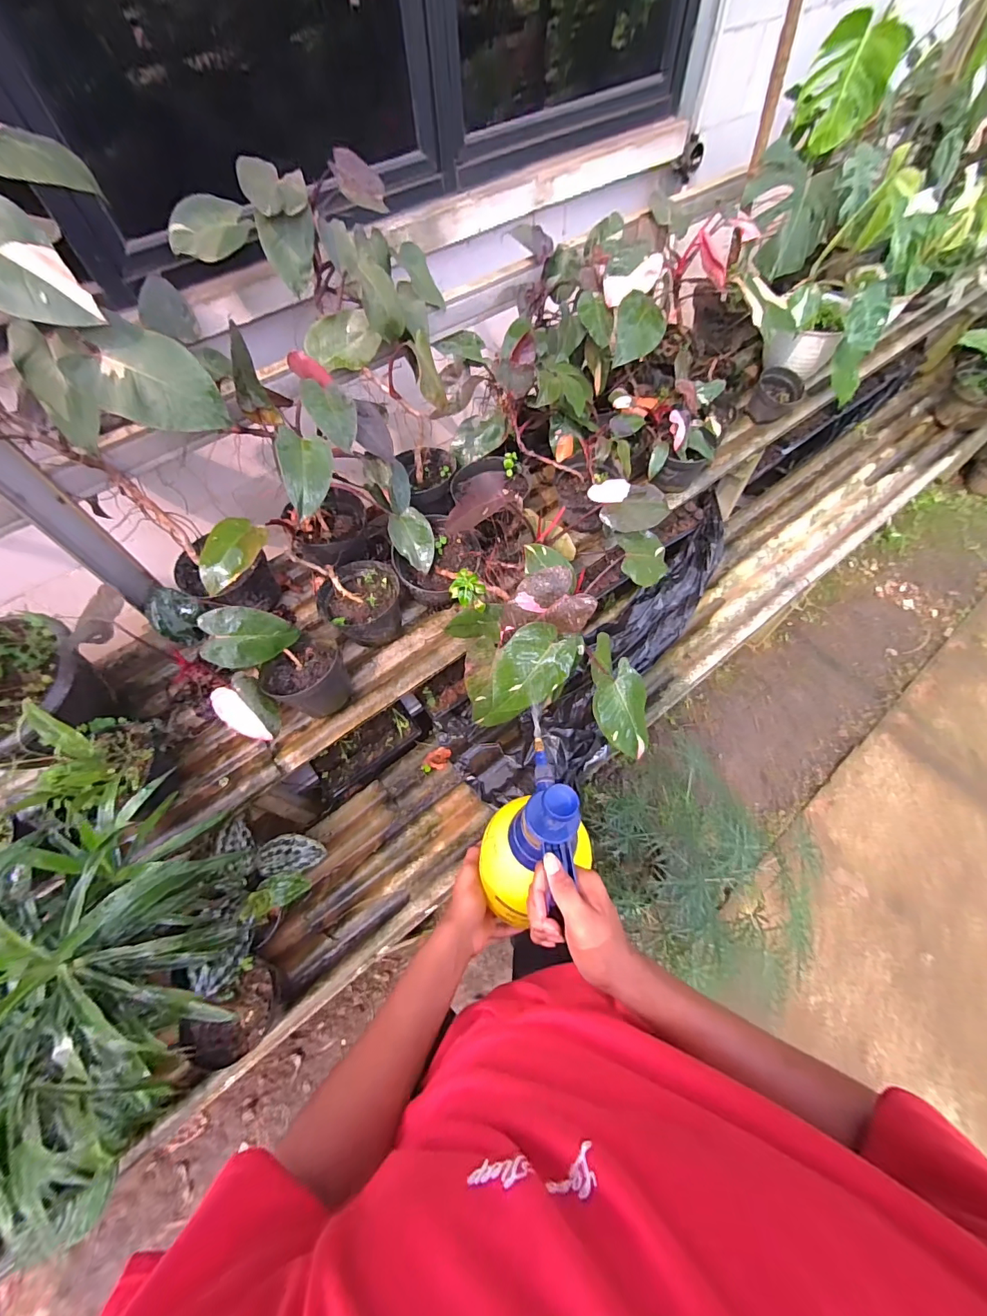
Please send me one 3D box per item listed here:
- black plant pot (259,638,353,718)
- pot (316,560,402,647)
[{"bbox_3d":[-0.379,0.037,0.936,0.154,0.103,0.144,-1,62,2],"label":"black plant pot"},{"bbox_3d":[-0.282,-0.115,1.008,0.169,0.113,0.164,-1,62,2],"label":"pot"}]

